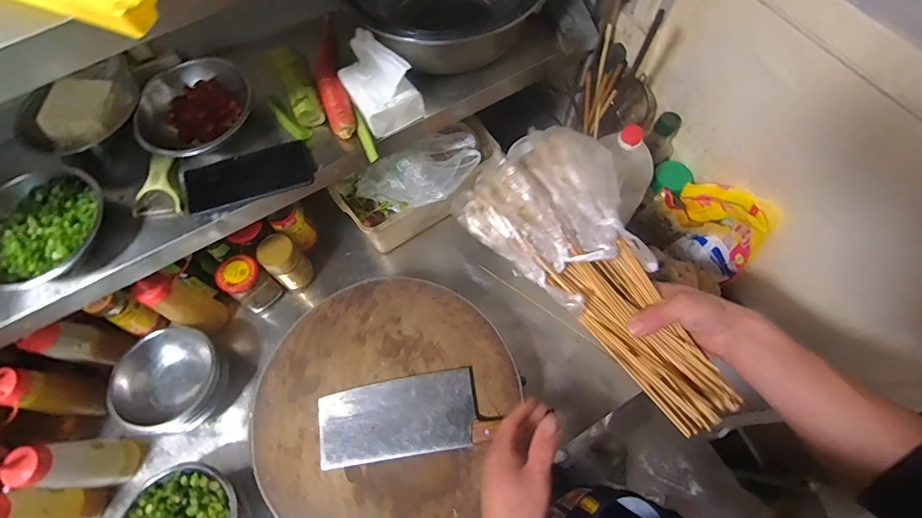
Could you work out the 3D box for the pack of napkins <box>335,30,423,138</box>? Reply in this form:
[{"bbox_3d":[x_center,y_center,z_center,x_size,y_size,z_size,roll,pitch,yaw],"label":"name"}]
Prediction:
[{"bbox_3d":[-0.116,-0.246,0.598,0.081,0.093,0.105,-31,68,-12],"label":"pack of napkins"}]

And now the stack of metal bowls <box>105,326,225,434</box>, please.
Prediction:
[{"bbox_3d":[-0.475,0.207,0.723,0.142,0.108,0.163,33,71,15],"label":"stack of metal bowls"}]

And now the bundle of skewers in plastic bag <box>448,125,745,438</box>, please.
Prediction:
[{"bbox_3d":[0.166,0.017,0.493,0.162,0.079,0.363,-35,81,-13],"label":"bundle of skewers in plastic bag"}]

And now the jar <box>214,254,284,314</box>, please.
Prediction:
[{"bbox_3d":[-0.385,0.047,0.788,0.067,0.106,0.070,-1,66,2],"label":"jar"}]

